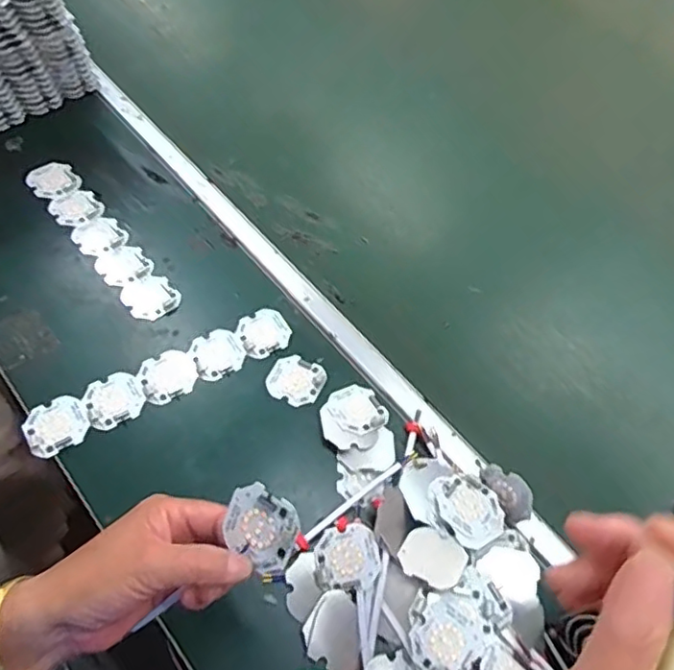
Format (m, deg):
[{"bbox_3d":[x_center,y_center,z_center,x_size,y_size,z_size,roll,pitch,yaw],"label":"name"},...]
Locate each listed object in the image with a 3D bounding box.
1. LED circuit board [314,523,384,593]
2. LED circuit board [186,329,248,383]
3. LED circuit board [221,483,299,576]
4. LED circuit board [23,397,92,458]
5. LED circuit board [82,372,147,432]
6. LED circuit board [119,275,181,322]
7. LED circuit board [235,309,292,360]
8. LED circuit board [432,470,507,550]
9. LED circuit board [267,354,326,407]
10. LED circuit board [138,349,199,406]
[{"bbox_3d":[0.008,0.165,0.442,0.050,0.010,0.044,-4,57,-11],"label":"LED circuit board"},{"bbox_3d":[-0.109,0.017,0.544,0.047,0.004,0.049,-27,64,-23],"label":"LED circuit board"},{"bbox_3d":[-0.045,0.112,0.348,0.048,0.004,0.043,35,103,22],"label":"LED circuit board"},{"bbox_3d":[-0.230,0.074,0.490,0.048,0.007,0.045,-24,63,-22],"label":"LED circuit board"},{"bbox_3d":[-0.190,0.056,0.508,0.047,0.005,0.046,-24,63,-22],"label":"LED circuit board"},{"bbox_3d":[-0.177,-0.036,0.567,0.047,0.004,0.049,-36,68,-26],"label":"LED circuit board"},{"bbox_3d":[-0.068,-0.003,0.559,0.049,0.004,0.048,-24,63,-22],"label":"LED circuit board"},{"bbox_3d":[0.104,0.137,0.472,0.049,0.010,0.059,-24,63,-21],"label":"LED circuit board"},{"bbox_3d":[-0.036,0.039,0.537,0.047,0.004,0.048,22,56,6],"label":"LED circuit board"},{"bbox_3d":[-0.148,0.036,0.525,0.048,0.004,0.048,-22,62,-21],"label":"LED circuit board"}]

